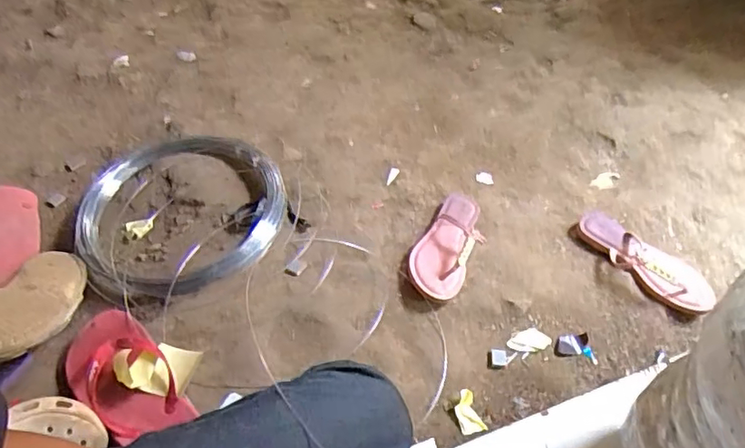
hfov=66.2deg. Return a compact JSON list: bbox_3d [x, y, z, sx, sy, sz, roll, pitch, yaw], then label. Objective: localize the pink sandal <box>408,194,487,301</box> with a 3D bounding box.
[{"bbox_3d":[0.127,0.023,0.912,0.094,0.050,0.225,24,50,16],"label":"pink sandal"}]

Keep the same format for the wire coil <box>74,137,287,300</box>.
[{"bbox_3d":[-0.310,-0.021,0.952,0.311,0.064,0.336,3,47,-3],"label":"wire coil"}]

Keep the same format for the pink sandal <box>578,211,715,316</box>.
[{"bbox_3d":[0.427,0.055,0.906,0.088,0.051,0.231,-31,57,-29],"label":"pink sandal"}]

